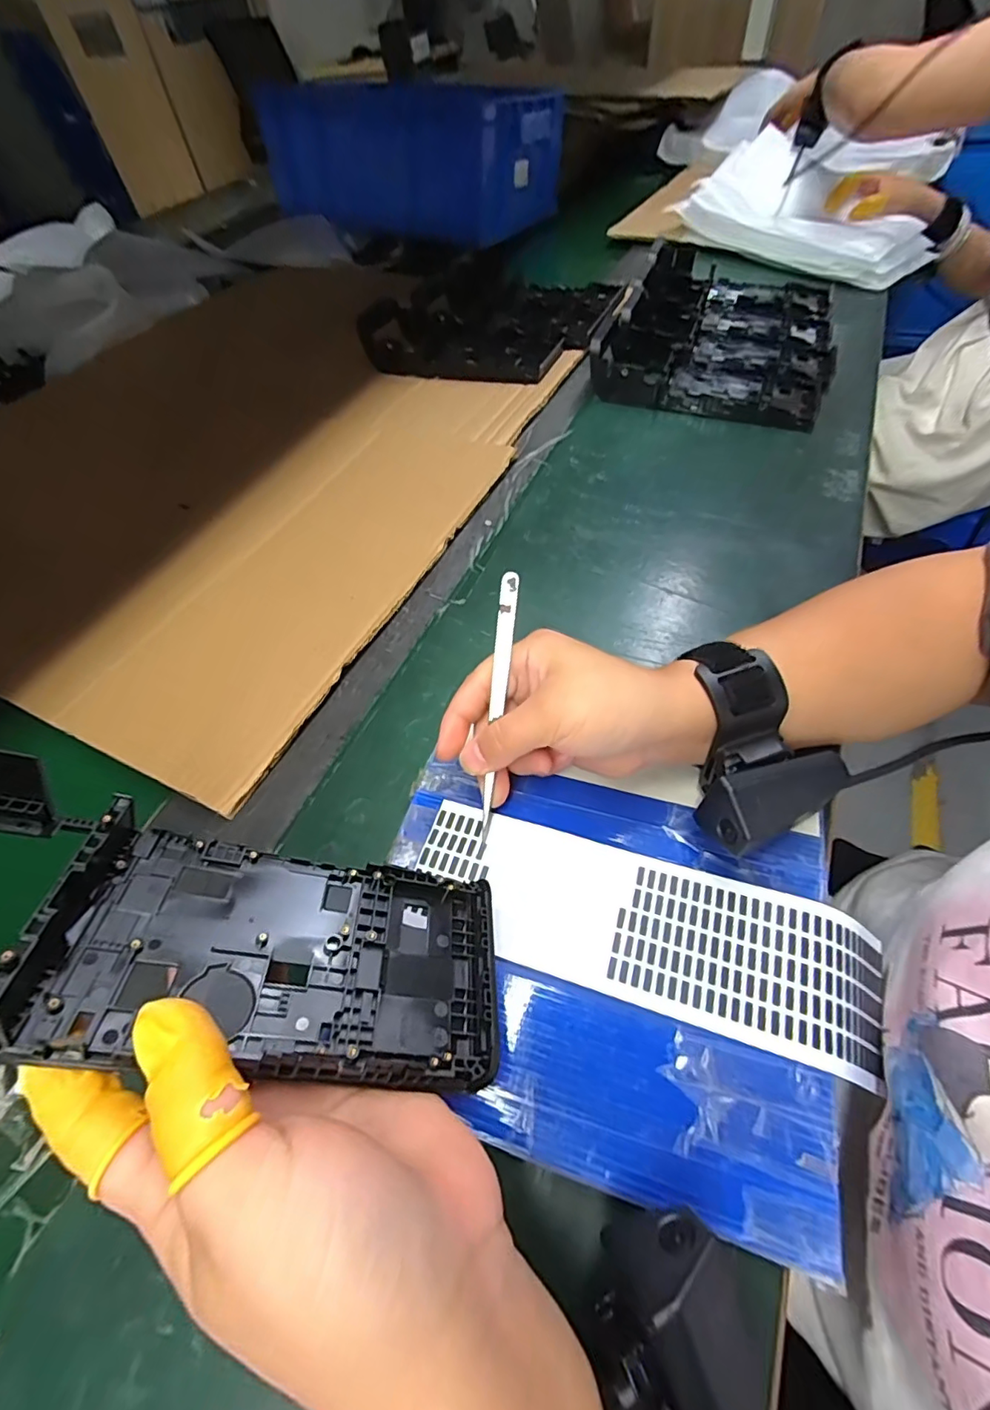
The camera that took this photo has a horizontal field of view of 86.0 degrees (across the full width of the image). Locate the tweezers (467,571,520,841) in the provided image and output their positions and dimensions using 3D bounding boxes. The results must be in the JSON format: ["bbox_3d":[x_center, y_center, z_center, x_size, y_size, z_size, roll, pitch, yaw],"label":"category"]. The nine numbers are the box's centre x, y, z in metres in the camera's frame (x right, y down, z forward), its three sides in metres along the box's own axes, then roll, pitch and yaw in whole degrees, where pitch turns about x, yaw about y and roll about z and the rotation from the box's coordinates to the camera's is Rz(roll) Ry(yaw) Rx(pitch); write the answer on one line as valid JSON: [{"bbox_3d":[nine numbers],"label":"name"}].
[{"bbox_3d":[0.001,0.001,0.267,0.009,0.009,0.131,8,98,11],"label":"tweezers"}]

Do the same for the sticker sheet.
[{"bbox_3d":[0.069,0.101,0.244,0.217,0.006,0.065,13,57,14],"label":"sticker sheet"}]

